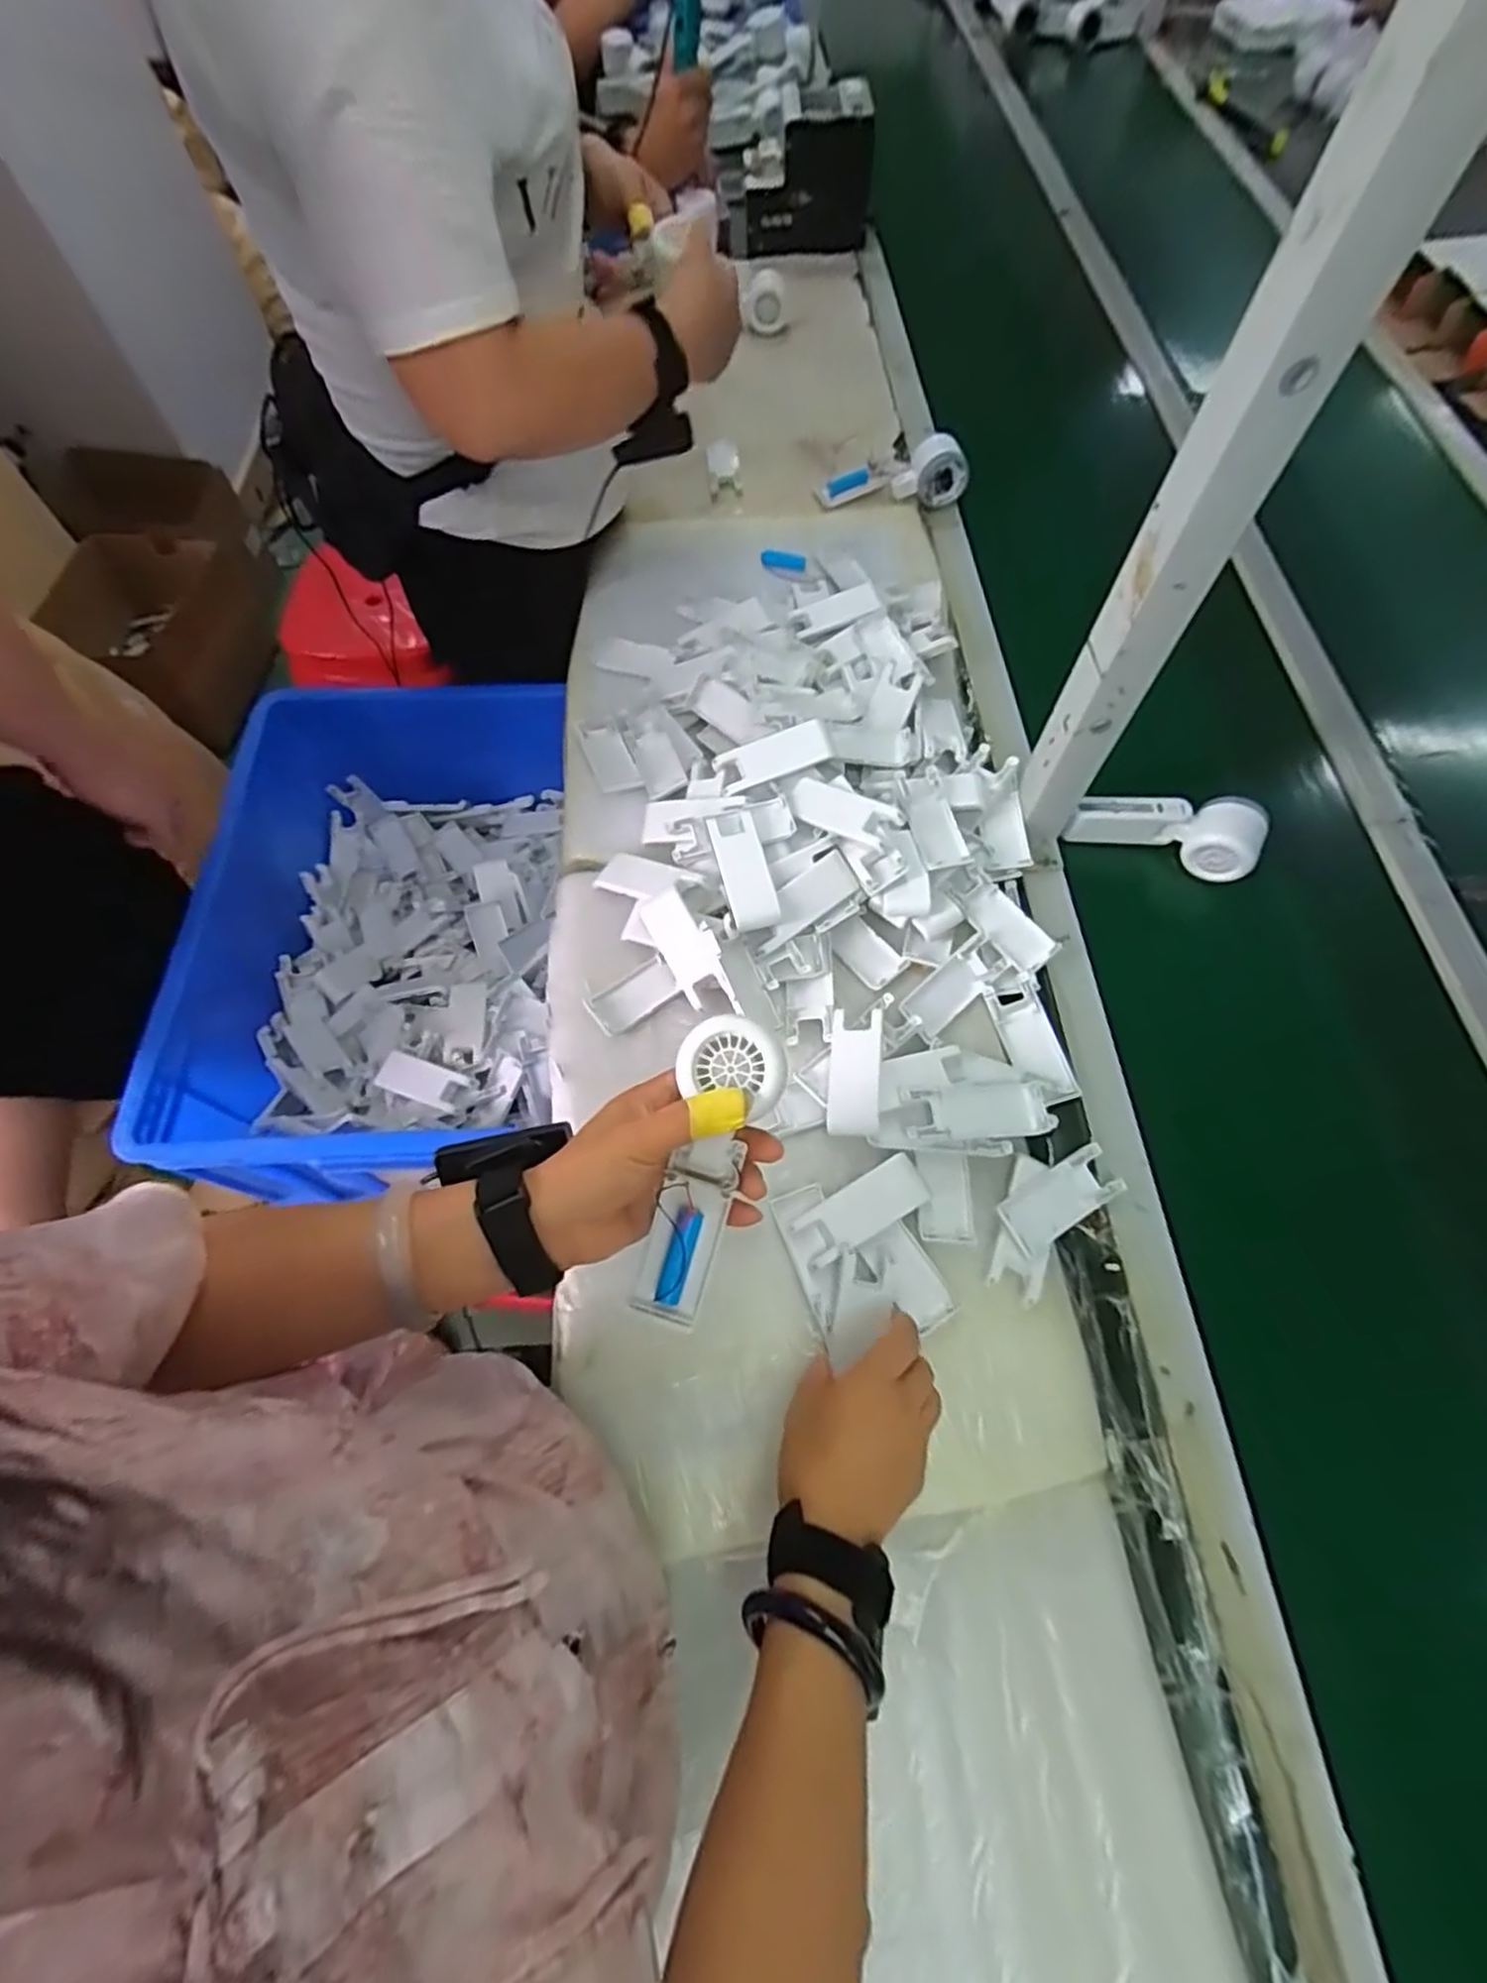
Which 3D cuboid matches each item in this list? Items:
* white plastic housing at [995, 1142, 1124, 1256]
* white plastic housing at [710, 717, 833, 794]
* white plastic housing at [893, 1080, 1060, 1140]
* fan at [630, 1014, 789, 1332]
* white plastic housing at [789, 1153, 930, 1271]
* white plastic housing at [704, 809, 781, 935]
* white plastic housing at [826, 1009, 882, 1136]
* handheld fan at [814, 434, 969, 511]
[{"bbox_3d":[0.226,0.149,0.539,0.101,0.008,0.039,-23,65,-23],"label":"white plastic housing"},{"bbox_3d":[0.025,-0.200,0.645,0.098,0.013,0.035,-19,67,6],"label":"white plastic housing"},{"bbox_3d":[0.174,0.090,0.564,0.109,0.022,0.044,-6,66,-4],"label":"white plastic housing"},{"bbox_3d":[-0.021,0.096,0.402,0.053,0.026,0.166,17,99,6],"label":"fan"},{"bbox_3d":[0.085,0.157,0.540,0.097,0.007,0.039,-28,69,-13],"label":"white plastic housing"},{"bbox_3d":[0.000,-0.099,0.612,0.037,0.018,0.101,-17,81,5],"label":"white plastic housing"},{"bbox_3d":[0.084,0.061,0.576,0.038,0.013,0.097,5,66,1],"label":"white plastic housing"},{"bbox_3d":[0.175,-0.617,0.888,0.169,0.054,0.057,0,66,-1],"label":"handheld fan"}]

